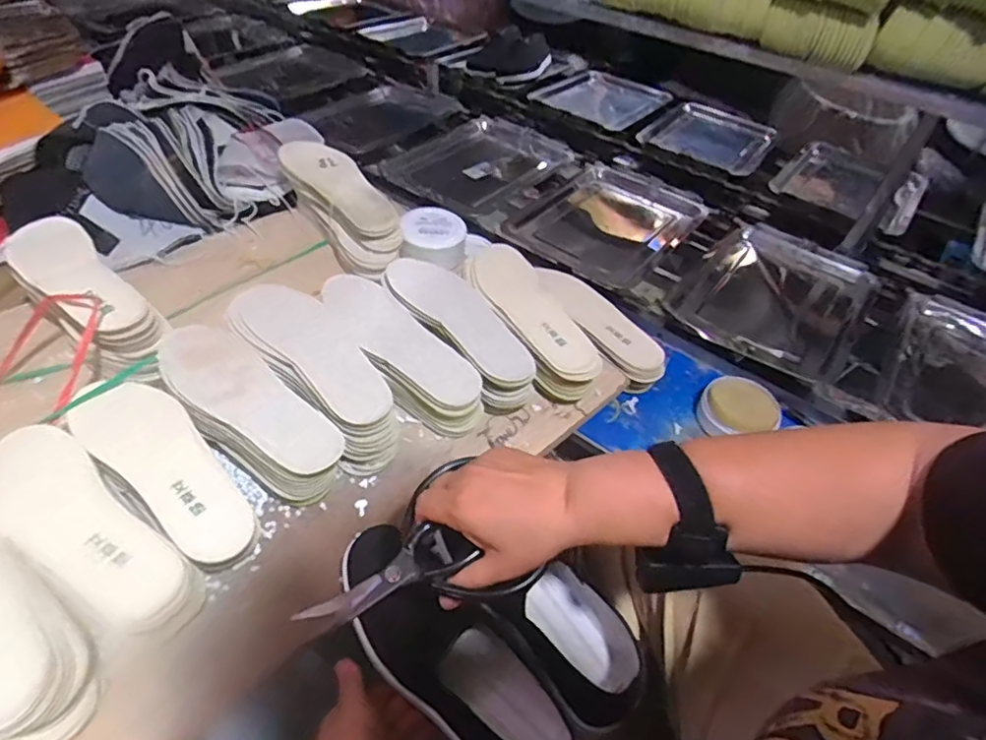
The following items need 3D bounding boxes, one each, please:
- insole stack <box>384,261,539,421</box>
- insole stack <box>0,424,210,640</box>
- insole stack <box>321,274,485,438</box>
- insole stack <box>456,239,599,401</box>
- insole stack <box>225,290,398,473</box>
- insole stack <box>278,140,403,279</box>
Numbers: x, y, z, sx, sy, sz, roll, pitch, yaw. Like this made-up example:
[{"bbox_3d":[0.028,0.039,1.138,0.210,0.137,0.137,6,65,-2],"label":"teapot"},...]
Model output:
[{"bbox_3d":[-0.044,-0.052,0.759,0.093,0.078,0.259,-31,57,-32],"label":"insole stack"},{"bbox_3d":[-0.351,0.148,0.512,0.244,0.066,0.079,31,50,21],"label":"insole stack"},{"bbox_3d":[-0.120,-0.030,0.711,0.090,0.065,0.267,-33,70,-33],"label":"insole stack"},{"bbox_3d":[0.050,-0.068,0.787,0.105,0.070,0.260,-23,52,-27],"label":"insole stack"},{"bbox_3d":[-0.204,0.011,0.674,0.100,0.096,0.261,-27,55,-30],"label":"insole stack"},{"bbox_3d":[-0.219,-0.237,0.871,0.089,0.107,0.278,-27,67,-30],"label":"insole stack"}]

